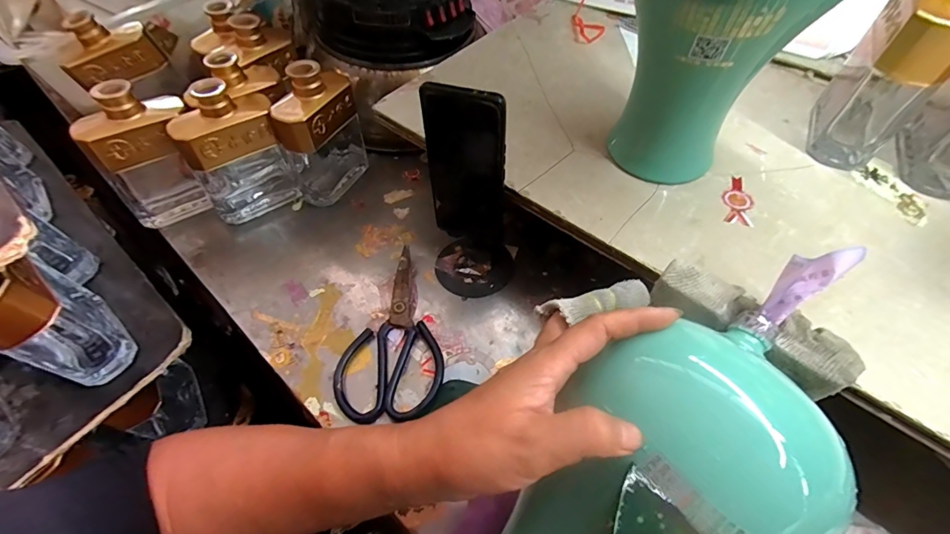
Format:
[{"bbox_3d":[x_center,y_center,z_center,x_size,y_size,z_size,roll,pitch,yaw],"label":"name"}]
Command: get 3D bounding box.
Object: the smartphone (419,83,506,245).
[{"bbox_3d":[-0.008,-0.091,0.414,0.076,0.168,0.017,11,58,11],"label":"smartphone"}]

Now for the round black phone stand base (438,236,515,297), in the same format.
[{"bbox_3d":[0.000,0.000,0.508,0.091,0.008,0.079,9,57,10],"label":"round black phone stand base"}]

